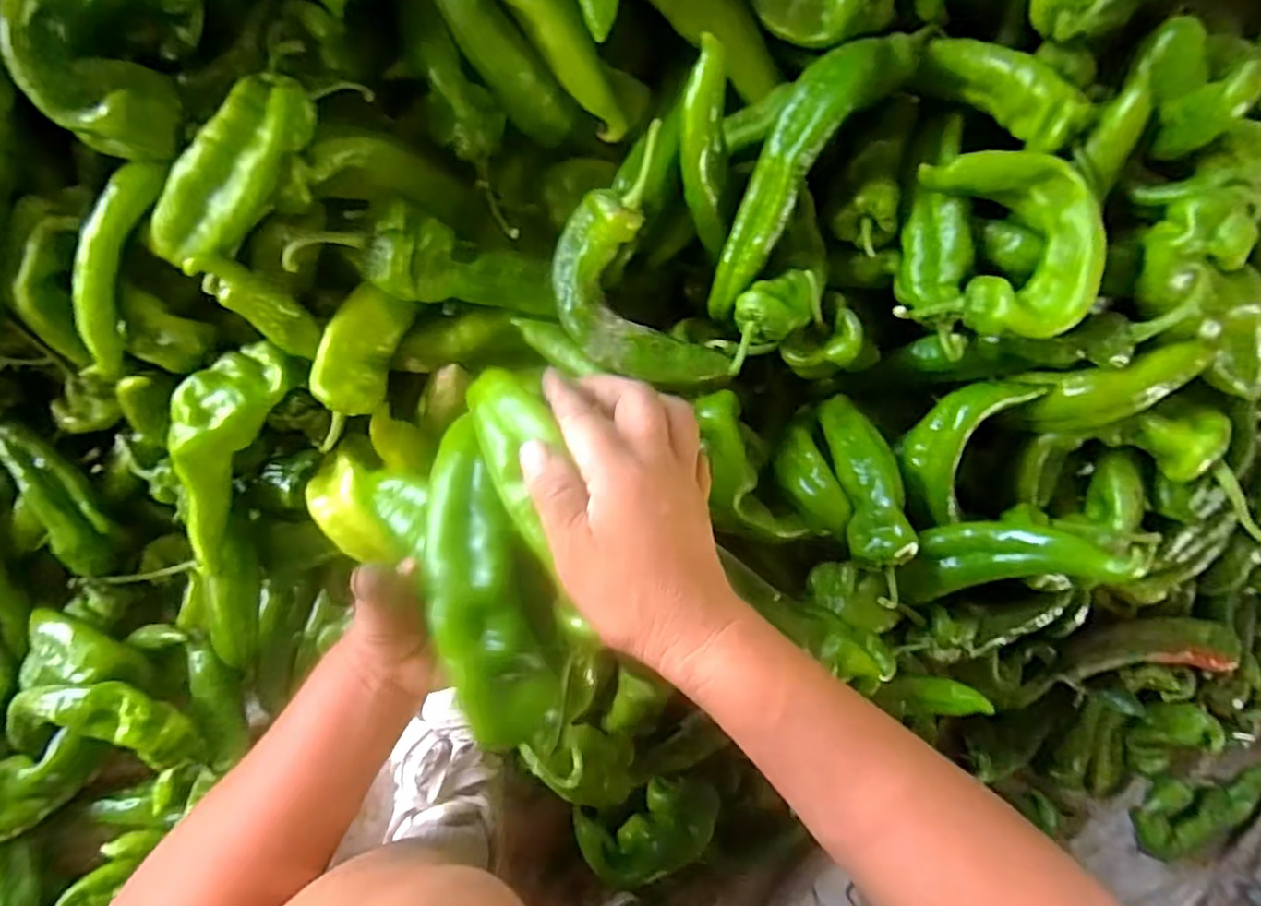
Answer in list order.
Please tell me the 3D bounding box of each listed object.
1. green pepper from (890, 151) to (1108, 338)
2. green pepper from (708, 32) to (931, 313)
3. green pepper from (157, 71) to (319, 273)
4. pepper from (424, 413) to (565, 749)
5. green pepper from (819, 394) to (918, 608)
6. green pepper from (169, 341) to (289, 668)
[{"bbox_3d":[0.217,-0.122,0.394,0.096,0.024,0.103,9,92,24],"label":"green pepper"},{"bbox_3d":[0.100,-0.171,0.410,0.051,0.056,0.190,30,113,-8],"label":"green pepper"},{"bbox_3d":[-0.217,-0.149,0.368,0.039,0.033,0.119,42,100,-7],"label":"green pepper"},{"bbox_3d":[-0.071,0.062,0.328,0.052,0.037,0.152,-15,83,-8],"label":"pepper"},{"bbox_3d":[0.159,0.023,0.451,0.035,0.030,0.149,-2,61,-8],"label":"green pepper"},{"bbox_3d":[-0.277,0.045,0.471,0.058,0.038,0.245,11,115,-8],"label":"green pepper"}]

